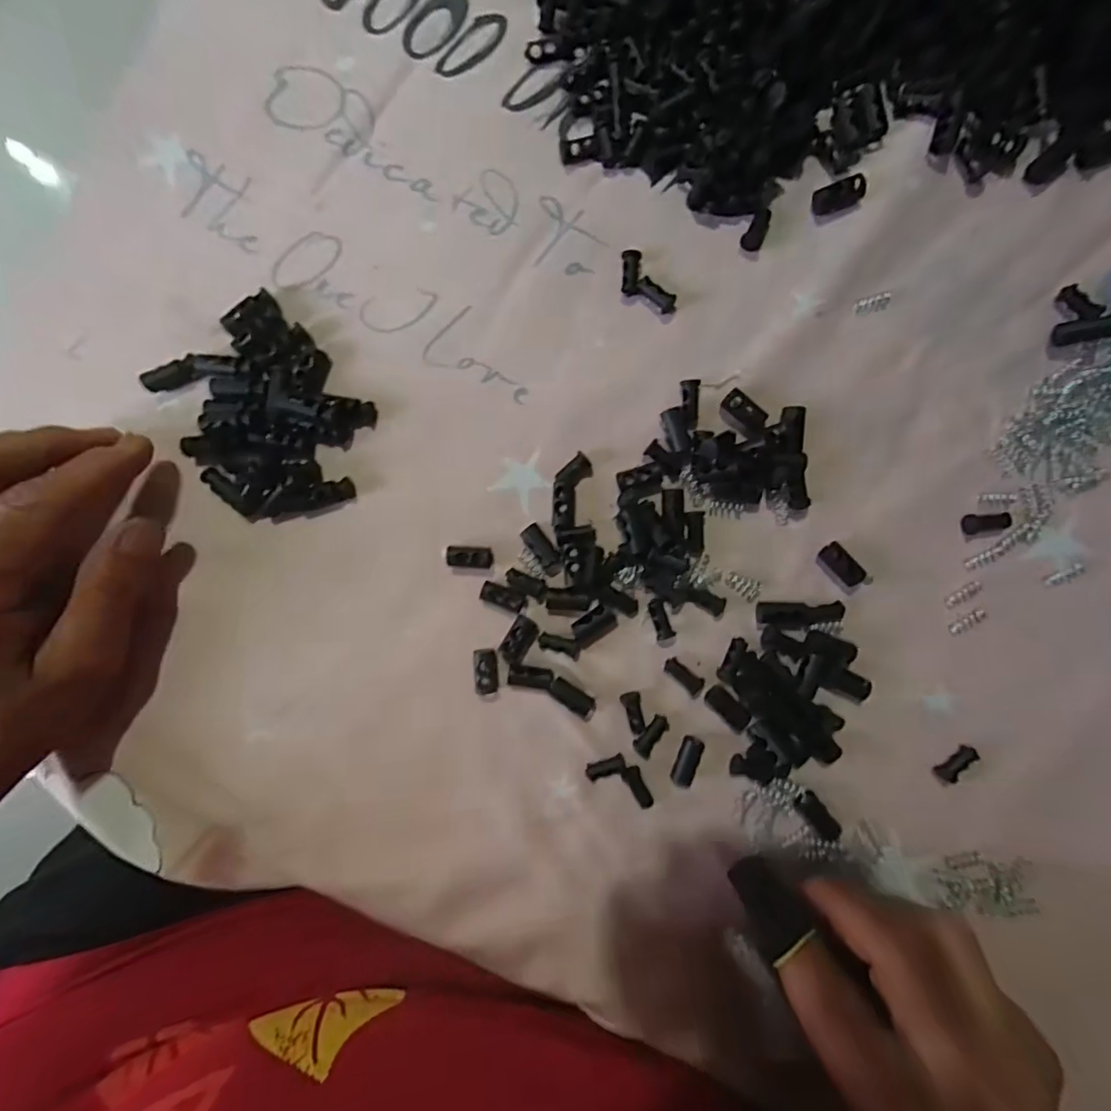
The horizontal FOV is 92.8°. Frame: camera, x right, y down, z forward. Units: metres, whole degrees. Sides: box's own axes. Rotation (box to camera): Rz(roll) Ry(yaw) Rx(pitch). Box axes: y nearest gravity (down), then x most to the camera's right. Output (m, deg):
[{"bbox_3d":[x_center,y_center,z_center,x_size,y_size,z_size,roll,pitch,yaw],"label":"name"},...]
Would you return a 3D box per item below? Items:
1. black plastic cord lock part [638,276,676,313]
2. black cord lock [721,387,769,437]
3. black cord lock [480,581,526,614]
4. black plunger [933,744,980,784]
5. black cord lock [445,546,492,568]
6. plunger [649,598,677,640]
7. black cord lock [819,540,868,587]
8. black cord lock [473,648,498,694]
[{"bbox_3d":[0.042,-0.108,0.220,0.017,0.006,0.007,40,92,2],"label":"black plastic cord lock part"},{"bbox_3d":[0.077,-0.058,0.218,0.020,0.005,0.012,45,92,2],"label":"black cord lock"},{"bbox_3d":[-0.022,0.017,0.222,0.018,0.007,0.009,20,91,2],"label":"black cord lock"},{"bbox_3d":[0.162,0.084,0.213,0.018,0.009,0.006,-38,88,2],"label":"black plunger"},{"bbox_3d":[-0.036,0.001,0.221,0.019,0.004,0.008,4,90,-10],"label":"black cord lock"},{"bbox_3d":[0.044,0.027,0.220,0.007,0.006,0.017,-20,89,3],"label":"plunger"},{"bbox_3d":[0.117,0.004,0.216,0.009,0.005,0.019,-41,88,2],"label":"black cord lock"},{"bbox_3d":[-0.029,0.048,0.221,0.009,0.005,0.019,-4,90,3],"label":"black cord lock"}]

